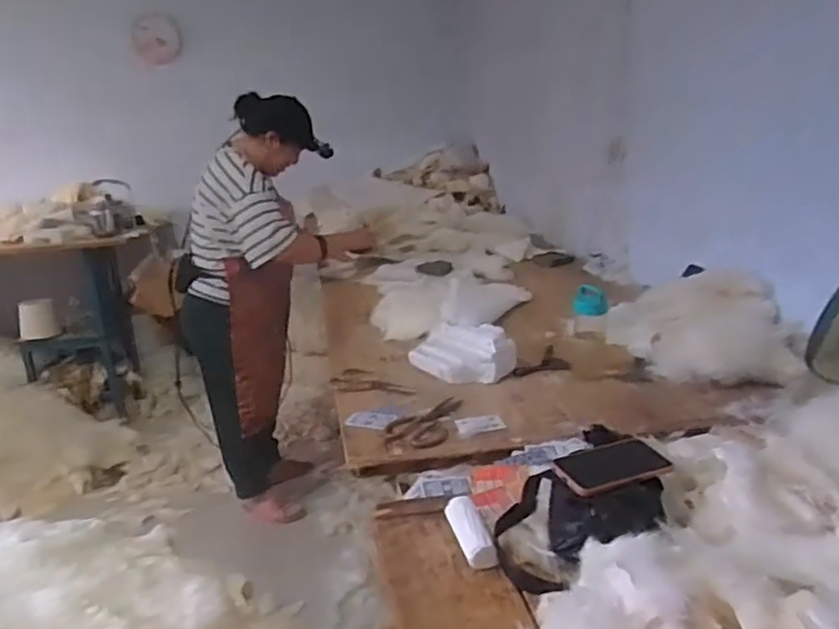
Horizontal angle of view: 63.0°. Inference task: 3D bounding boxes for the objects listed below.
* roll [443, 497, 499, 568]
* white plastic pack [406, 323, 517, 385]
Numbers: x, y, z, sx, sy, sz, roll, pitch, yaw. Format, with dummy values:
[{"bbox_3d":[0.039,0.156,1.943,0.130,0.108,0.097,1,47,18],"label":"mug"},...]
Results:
[{"bbox_3d":[0.070,0.293,0.933,0.042,0.029,0.136,-6,16,-12],"label":"roll"},{"bbox_3d":[0.088,0.079,1.471,0.155,0.090,0.205,-14,19,-34],"label":"white plastic pack"}]

